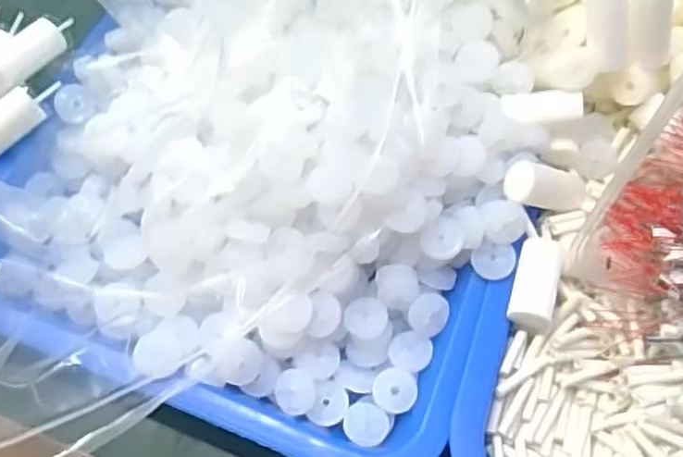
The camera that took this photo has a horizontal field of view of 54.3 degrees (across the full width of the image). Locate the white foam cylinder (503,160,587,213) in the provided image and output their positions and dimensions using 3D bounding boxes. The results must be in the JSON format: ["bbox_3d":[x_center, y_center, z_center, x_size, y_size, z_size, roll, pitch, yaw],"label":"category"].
[{"bbox_3d":[0.103,-0.020,0.325,0.041,0.020,0.019,14,63,-14],"label":"white foam cylinder"}]

